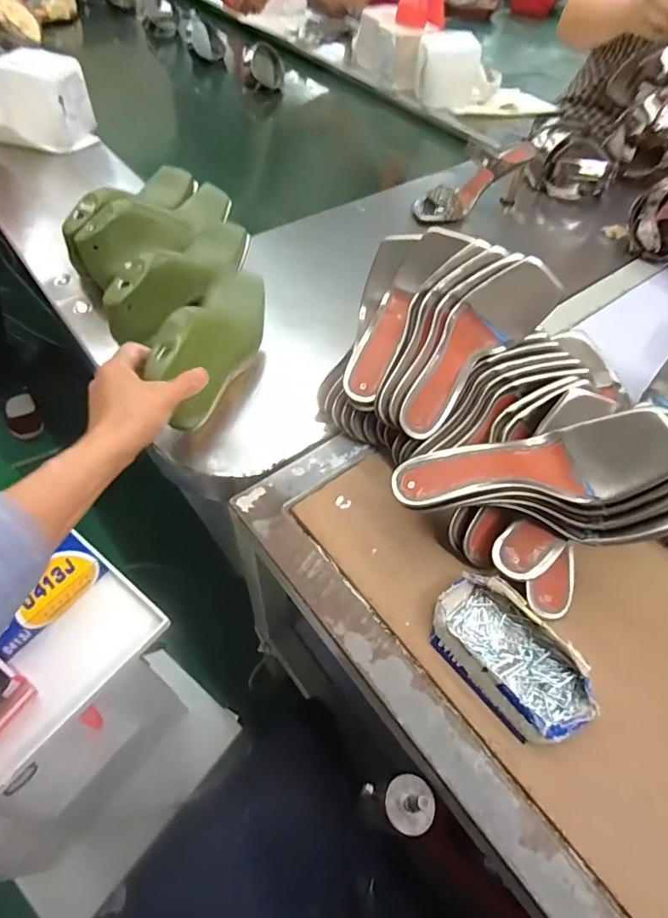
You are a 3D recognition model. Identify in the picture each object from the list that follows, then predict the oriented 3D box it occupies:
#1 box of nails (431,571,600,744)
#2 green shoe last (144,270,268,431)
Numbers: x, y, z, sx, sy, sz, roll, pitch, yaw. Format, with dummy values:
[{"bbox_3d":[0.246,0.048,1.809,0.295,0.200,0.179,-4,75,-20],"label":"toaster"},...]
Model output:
[{"bbox_3d":[0.144,0.161,0.395,0.080,0.028,0.133,-33,63,-25],"label":"box of nails"},{"bbox_3d":[-0.132,-0.130,0.523,0.072,0.084,0.222,14,47,5],"label":"green shoe last"}]

